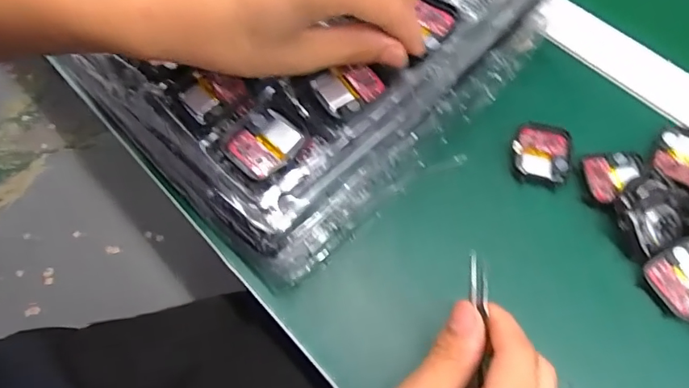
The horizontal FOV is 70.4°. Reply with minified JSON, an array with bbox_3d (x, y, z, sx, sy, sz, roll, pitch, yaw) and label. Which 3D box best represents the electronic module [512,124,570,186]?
[{"bbox_3d":[0.136,-0.030,0.339,0.037,0.006,0.041,11,67,8],"label":"electronic module"}]

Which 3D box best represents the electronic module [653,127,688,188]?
[{"bbox_3d":[0.233,-0.024,0.330,0.041,0.007,0.046,32,71,17],"label":"electronic module"}]

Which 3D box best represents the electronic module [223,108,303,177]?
[{"bbox_3d":[-0.044,-0.027,0.270,0.036,0.006,0.033,-43,70,-15],"label":"electronic module"}]

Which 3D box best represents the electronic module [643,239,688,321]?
[{"bbox_3d":[0.210,0.051,0.299,0.043,0.010,0.037,-30,67,-10],"label":"electronic module"}]

